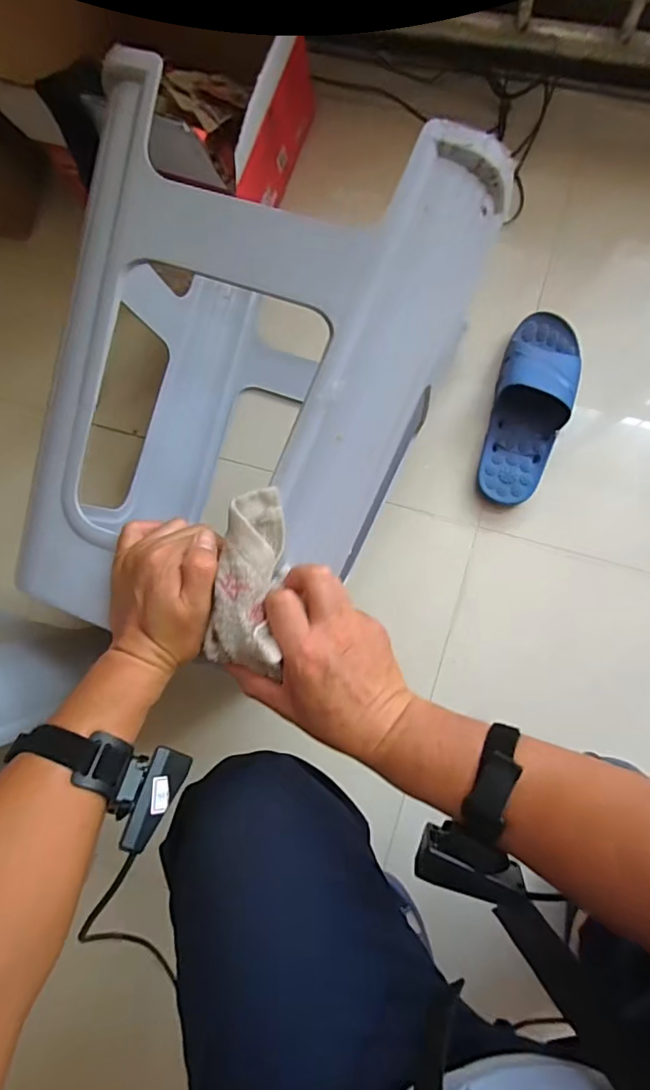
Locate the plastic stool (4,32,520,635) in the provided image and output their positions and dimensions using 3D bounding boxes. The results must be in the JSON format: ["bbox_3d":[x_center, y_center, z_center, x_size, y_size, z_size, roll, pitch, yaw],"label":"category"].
[{"bbox_3d":[-0.099,-0.142,0.618,0.399,0.378,0.452,20,87,8],"label":"plastic stool"}]

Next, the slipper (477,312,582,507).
[{"bbox_3d":[0.273,-0.184,0.708,0.095,0.056,0.262,16,87,8],"label":"slipper"}]

